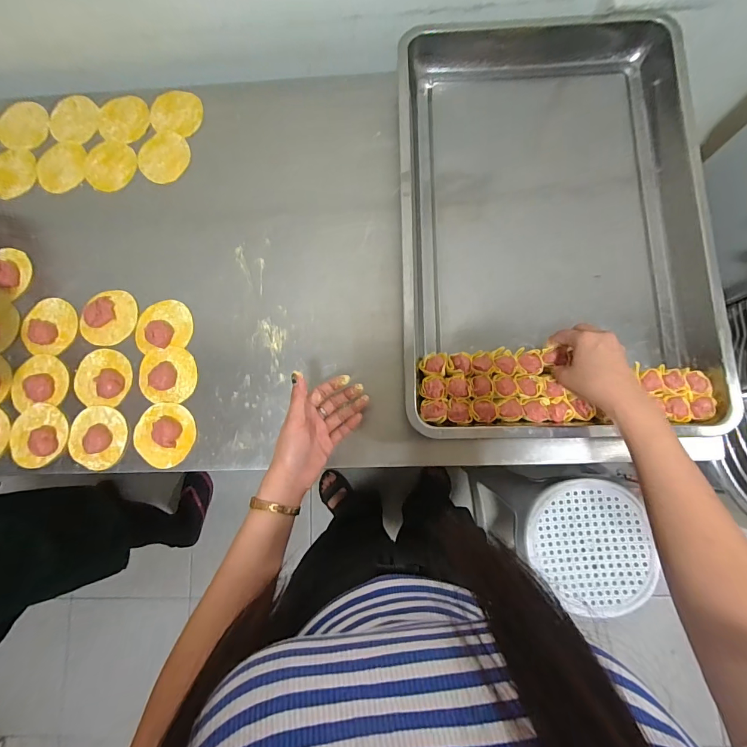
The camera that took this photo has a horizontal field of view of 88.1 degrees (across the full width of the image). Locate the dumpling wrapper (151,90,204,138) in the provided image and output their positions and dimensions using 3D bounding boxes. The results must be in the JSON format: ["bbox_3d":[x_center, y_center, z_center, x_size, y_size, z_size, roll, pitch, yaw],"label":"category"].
[{"bbox_3d":[-0.314,-0.417,0.618,0.080,0.007,0.075,0,83,-1],"label":"dumpling wrapper"}]

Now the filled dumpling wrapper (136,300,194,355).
[{"bbox_3d":[-0.303,-0.072,0.550,0.077,0.027,0.072,-6,81,1],"label":"filled dumpling wrapper"}]

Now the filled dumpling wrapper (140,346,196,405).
[{"bbox_3d":[-0.291,0.000,0.536,0.079,0.023,0.077,0,81,2],"label":"filled dumpling wrapper"}]

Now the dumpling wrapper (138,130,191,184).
[{"bbox_3d":[-0.329,-0.341,0.606,0.082,0.007,0.083,0,81,2],"label":"dumpling wrapper"}]

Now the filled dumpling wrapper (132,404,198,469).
[{"bbox_3d":[-0.285,0.081,0.523,0.083,0.018,0.078,0,81,2],"label":"filled dumpling wrapper"}]

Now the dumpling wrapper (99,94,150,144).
[{"bbox_3d":[-0.399,-0.411,0.623,0.084,0.009,0.084,0,81,2],"label":"dumpling wrapper"}]

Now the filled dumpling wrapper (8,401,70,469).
[{"bbox_3d":[-0.467,0.086,0.536,0.079,0.014,0.085,0,81,2],"label":"filled dumpling wrapper"}]

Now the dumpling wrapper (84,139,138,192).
[{"bbox_3d":[-0.418,-0.329,0.608,0.078,0.007,0.082,0,82,-3],"label":"dumpling wrapper"}]

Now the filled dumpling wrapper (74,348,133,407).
[{"bbox_3d":[-0.386,0.005,0.542,0.082,0.022,0.080,0,81,2],"label":"filled dumpling wrapper"}]

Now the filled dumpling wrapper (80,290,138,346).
[{"bbox_3d":[-0.382,-0.080,0.555,0.062,0.019,0.083,34,84,7],"label":"filled dumpling wrapper"}]

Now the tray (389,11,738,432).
[{"bbox_3d":[0.235,-0.216,0.531,0.389,0.055,0.614,-1,81,2],"label":"tray"}]

